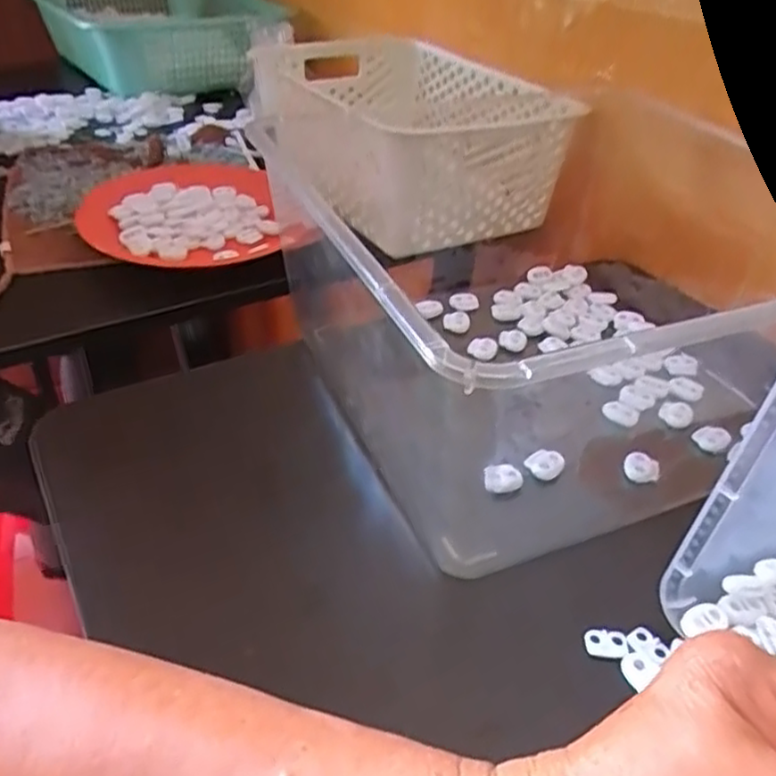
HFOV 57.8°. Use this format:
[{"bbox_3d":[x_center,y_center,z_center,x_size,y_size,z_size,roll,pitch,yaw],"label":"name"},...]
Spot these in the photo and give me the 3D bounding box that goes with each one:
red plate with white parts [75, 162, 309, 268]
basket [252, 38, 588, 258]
[{"bbox_3d":[-0.171,-0.161,0.635,0.191,0.032,0.186,2,37,-1],"label":"red plate with white parts"},{"bbox_3d":[0.027,-0.263,0.715,0.200,0.109,0.369,-13,40,-20],"label":"basket"}]

